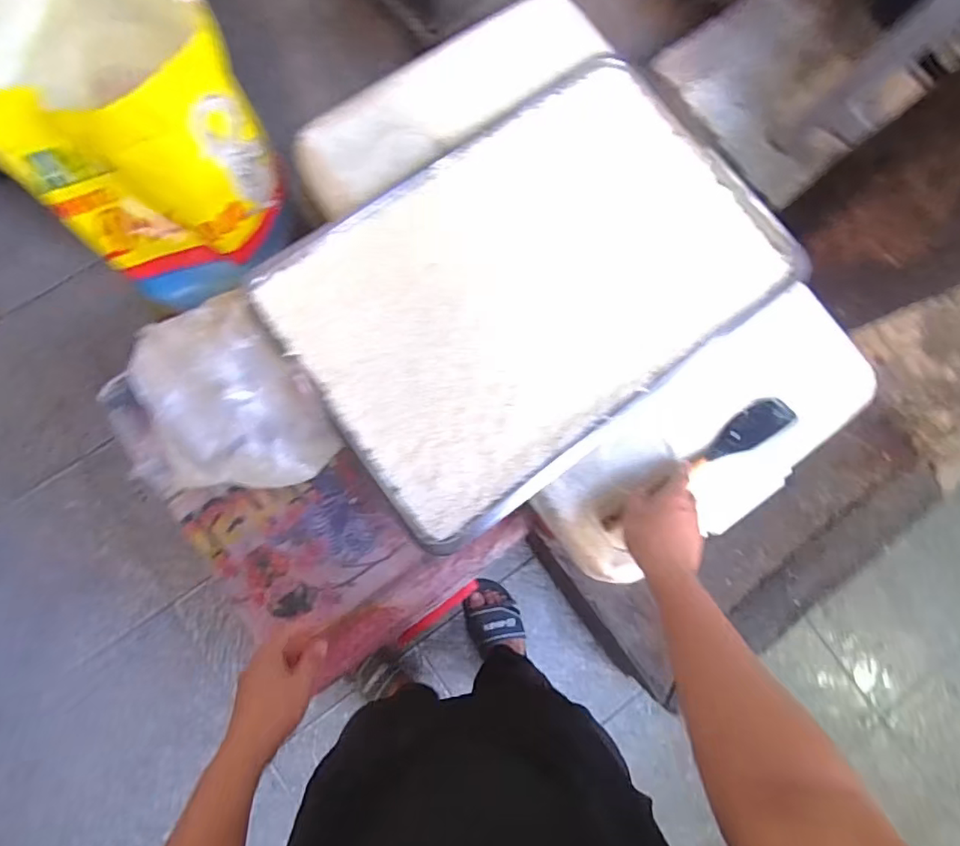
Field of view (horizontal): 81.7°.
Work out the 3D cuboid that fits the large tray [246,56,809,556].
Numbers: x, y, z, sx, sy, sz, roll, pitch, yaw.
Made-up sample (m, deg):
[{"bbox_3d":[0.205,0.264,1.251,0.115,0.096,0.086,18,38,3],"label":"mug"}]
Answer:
[{"bbox_3d":[0.062,-0.171,0.666,0.565,0.029,0.408,-35,87,-9],"label":"large tray"}]

